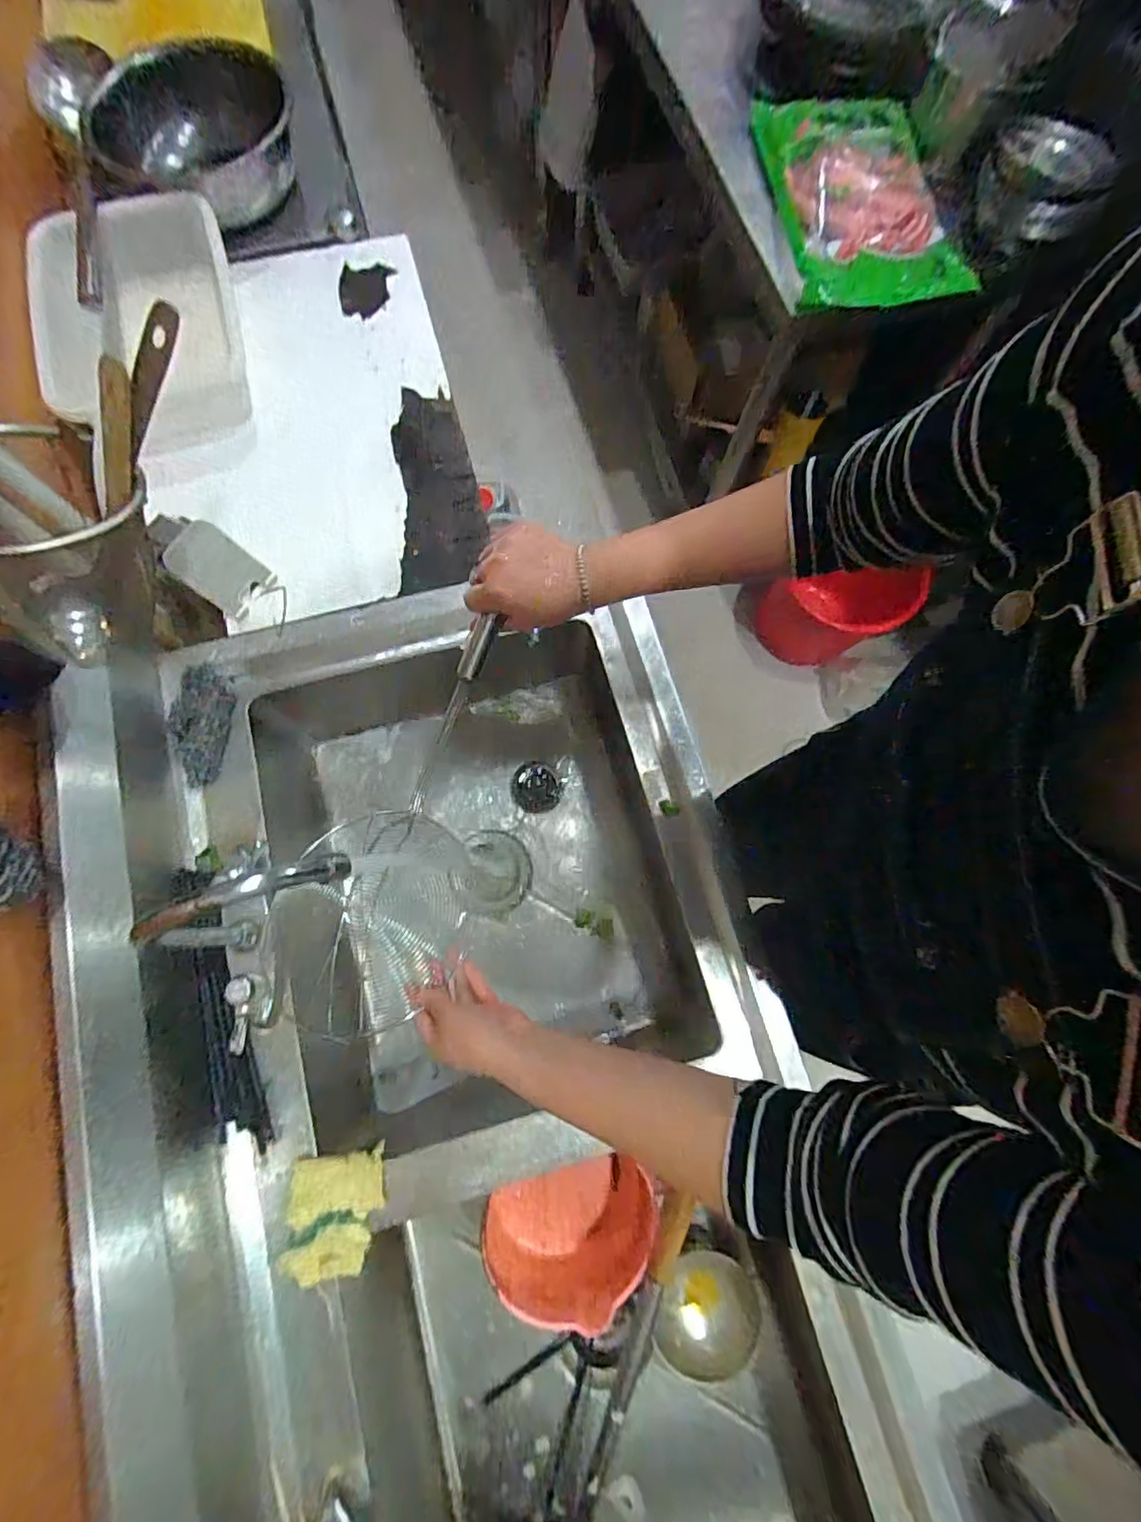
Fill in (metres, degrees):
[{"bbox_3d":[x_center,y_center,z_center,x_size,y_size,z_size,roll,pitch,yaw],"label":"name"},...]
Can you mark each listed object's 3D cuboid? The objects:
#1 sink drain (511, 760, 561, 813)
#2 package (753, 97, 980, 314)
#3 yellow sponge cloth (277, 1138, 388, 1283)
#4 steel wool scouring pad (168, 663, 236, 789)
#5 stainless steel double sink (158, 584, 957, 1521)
[{"bbox_3d":[-0.050,0.037,0.807,0.068,0.014,0.070,0,76,-2],"label":"sink drain"},{"bbox_3d":[0.408,-0.798,0.797,0.249,0.054,0.335,-6,76,-3],"label":"package"},{"bbox_3d":[-0.217,0.415,0.518,0.090,0.016,0.093,-6,76,-3],"label":"yellow sponge cloth"},{"bbox_3d":[-0.400,-0.040,0.616,0.052,0.027,0.129,0,76,-2],"label":"steel wool scouring pad"},{"bbox_3d":[-0.055,0.379,0.619,0.549,0.270,1.176,-17,77,-6],"label":"stainless steel double sink"}]

